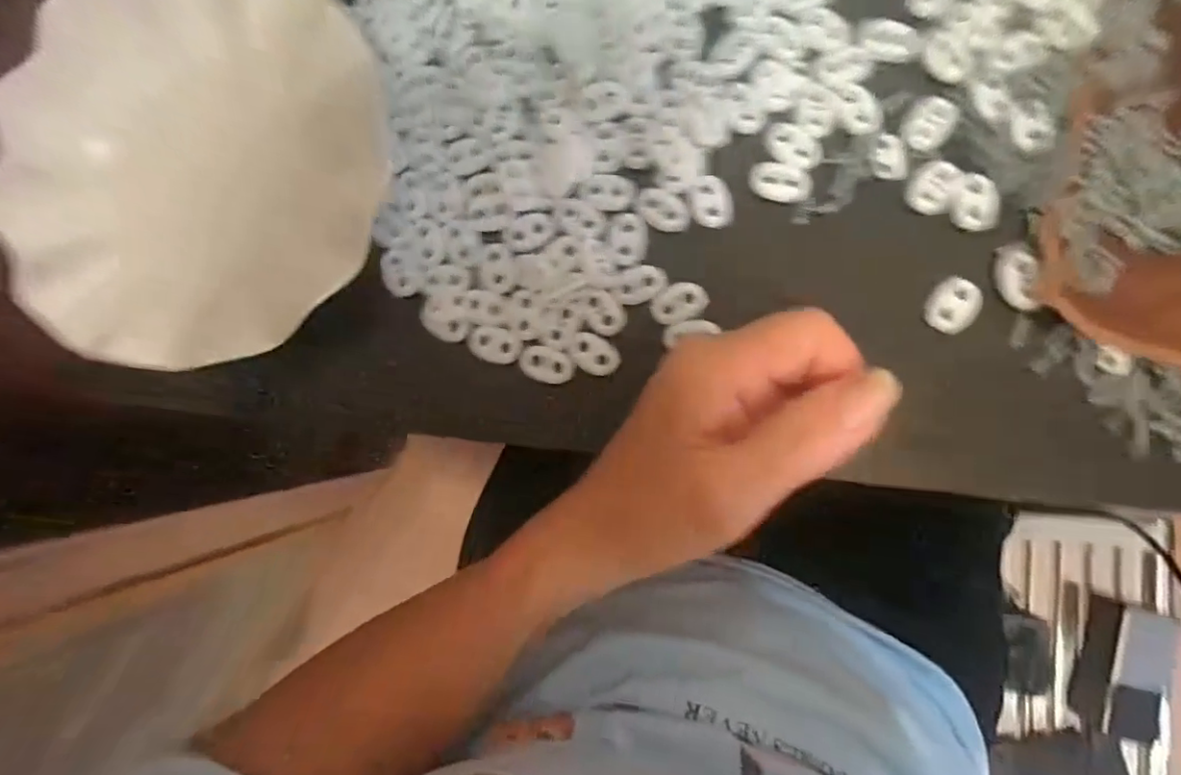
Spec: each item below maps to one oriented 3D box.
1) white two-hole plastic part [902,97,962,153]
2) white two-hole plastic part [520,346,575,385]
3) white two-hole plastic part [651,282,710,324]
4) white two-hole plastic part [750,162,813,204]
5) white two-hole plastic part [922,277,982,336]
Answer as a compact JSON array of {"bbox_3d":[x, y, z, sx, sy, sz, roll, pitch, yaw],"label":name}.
[{"bbox_3d":[0.142,-0.111,0.252,0.019,0.004,0.022,43,95,5],"label":"white two-hole plastic part"},{"bbox_3d":[-0.019,-0.010,0.262,0.024,0.004,0.015,13,92,7],"label":"white two-hole plastic part"},{"bbox_3d":[0.038,-0.036,0.260,0.024,0.004,0.016,-18,88,7],"label":"white two-hole plastic part"},{"bbox_3d":[0.081,-0.088,0.256,0.026,0.004,0.014,8,91,7],"label":"white two-hole plastic part"},{"bbox_3d":[0.149,-0.033,0.247,0.020,0.004,0.023,35,94,6],"label":"white two-hole plastic part"}]

